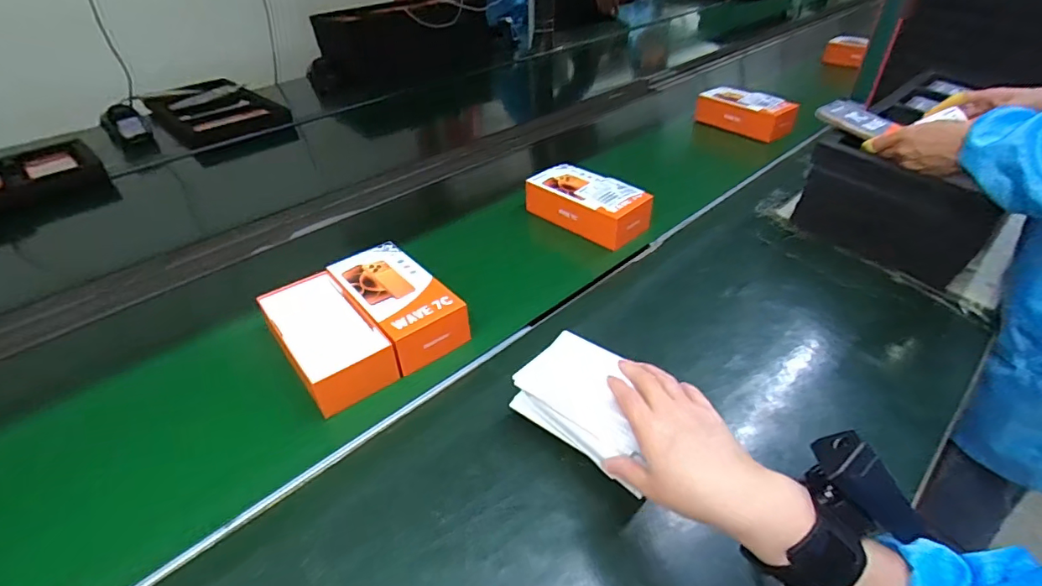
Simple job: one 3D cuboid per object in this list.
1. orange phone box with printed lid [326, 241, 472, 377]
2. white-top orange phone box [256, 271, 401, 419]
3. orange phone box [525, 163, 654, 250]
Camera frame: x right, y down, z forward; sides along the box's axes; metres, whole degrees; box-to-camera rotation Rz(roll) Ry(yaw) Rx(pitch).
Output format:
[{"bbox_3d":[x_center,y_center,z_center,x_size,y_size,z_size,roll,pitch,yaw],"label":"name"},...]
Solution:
[{"bbox_3d":[-0.149,0.008,0.615,0.090,0.046,0.189,-29,42,-27],"label":"orange phone box with printed lid"},{"bbox_3d":[-0.221,0.048,0.578,0.089,0.051,0.176,-29,42,-27],"label":"white-top orange phone box"},{"bbox_3d":[0.101,-0.142,0.799,0.195,0.064,0.094,25,47,36],"label":"orange phone box"}]

